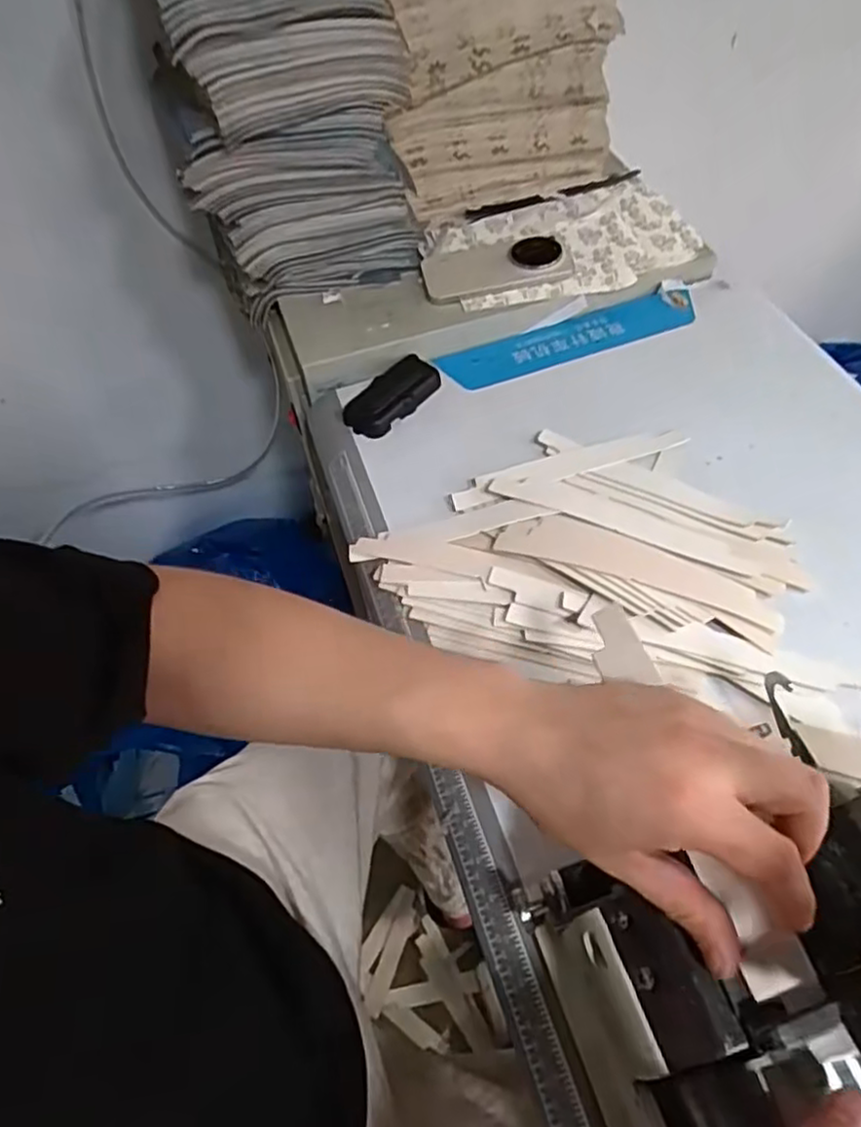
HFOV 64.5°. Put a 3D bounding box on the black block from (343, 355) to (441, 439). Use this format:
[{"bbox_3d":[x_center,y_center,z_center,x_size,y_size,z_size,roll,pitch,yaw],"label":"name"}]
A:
[{"bbox_3d":[-0.042,-0.174,0.707,0.053,0.021,0.110,35,66,25],"label":"black block"}]

